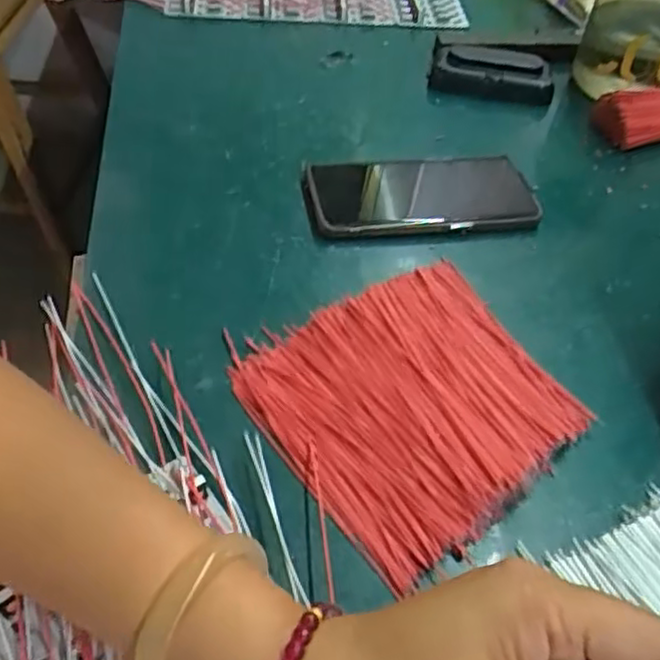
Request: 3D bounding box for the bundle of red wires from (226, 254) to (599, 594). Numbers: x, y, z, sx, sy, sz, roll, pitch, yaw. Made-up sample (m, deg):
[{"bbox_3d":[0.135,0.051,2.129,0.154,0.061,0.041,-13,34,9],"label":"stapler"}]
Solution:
[{"bbox_3d":[0.048,0.036,0.385,0.157,0.018,0.154,-25,57,-25],"label":"bundle of red wires"}]

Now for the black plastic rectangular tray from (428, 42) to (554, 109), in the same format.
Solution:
[{"bbox_3d":[0.142,-0.221,0.613,0.104,0.027,0.051,13,50,5],"label":"black plastic rectangular tray"}]

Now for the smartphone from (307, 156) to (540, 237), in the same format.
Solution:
[{"bbox_3d":[0.064,-0.101,0.513,0.159,0.013,0.078,-5,51,-10],"label":"smartphone"}]

